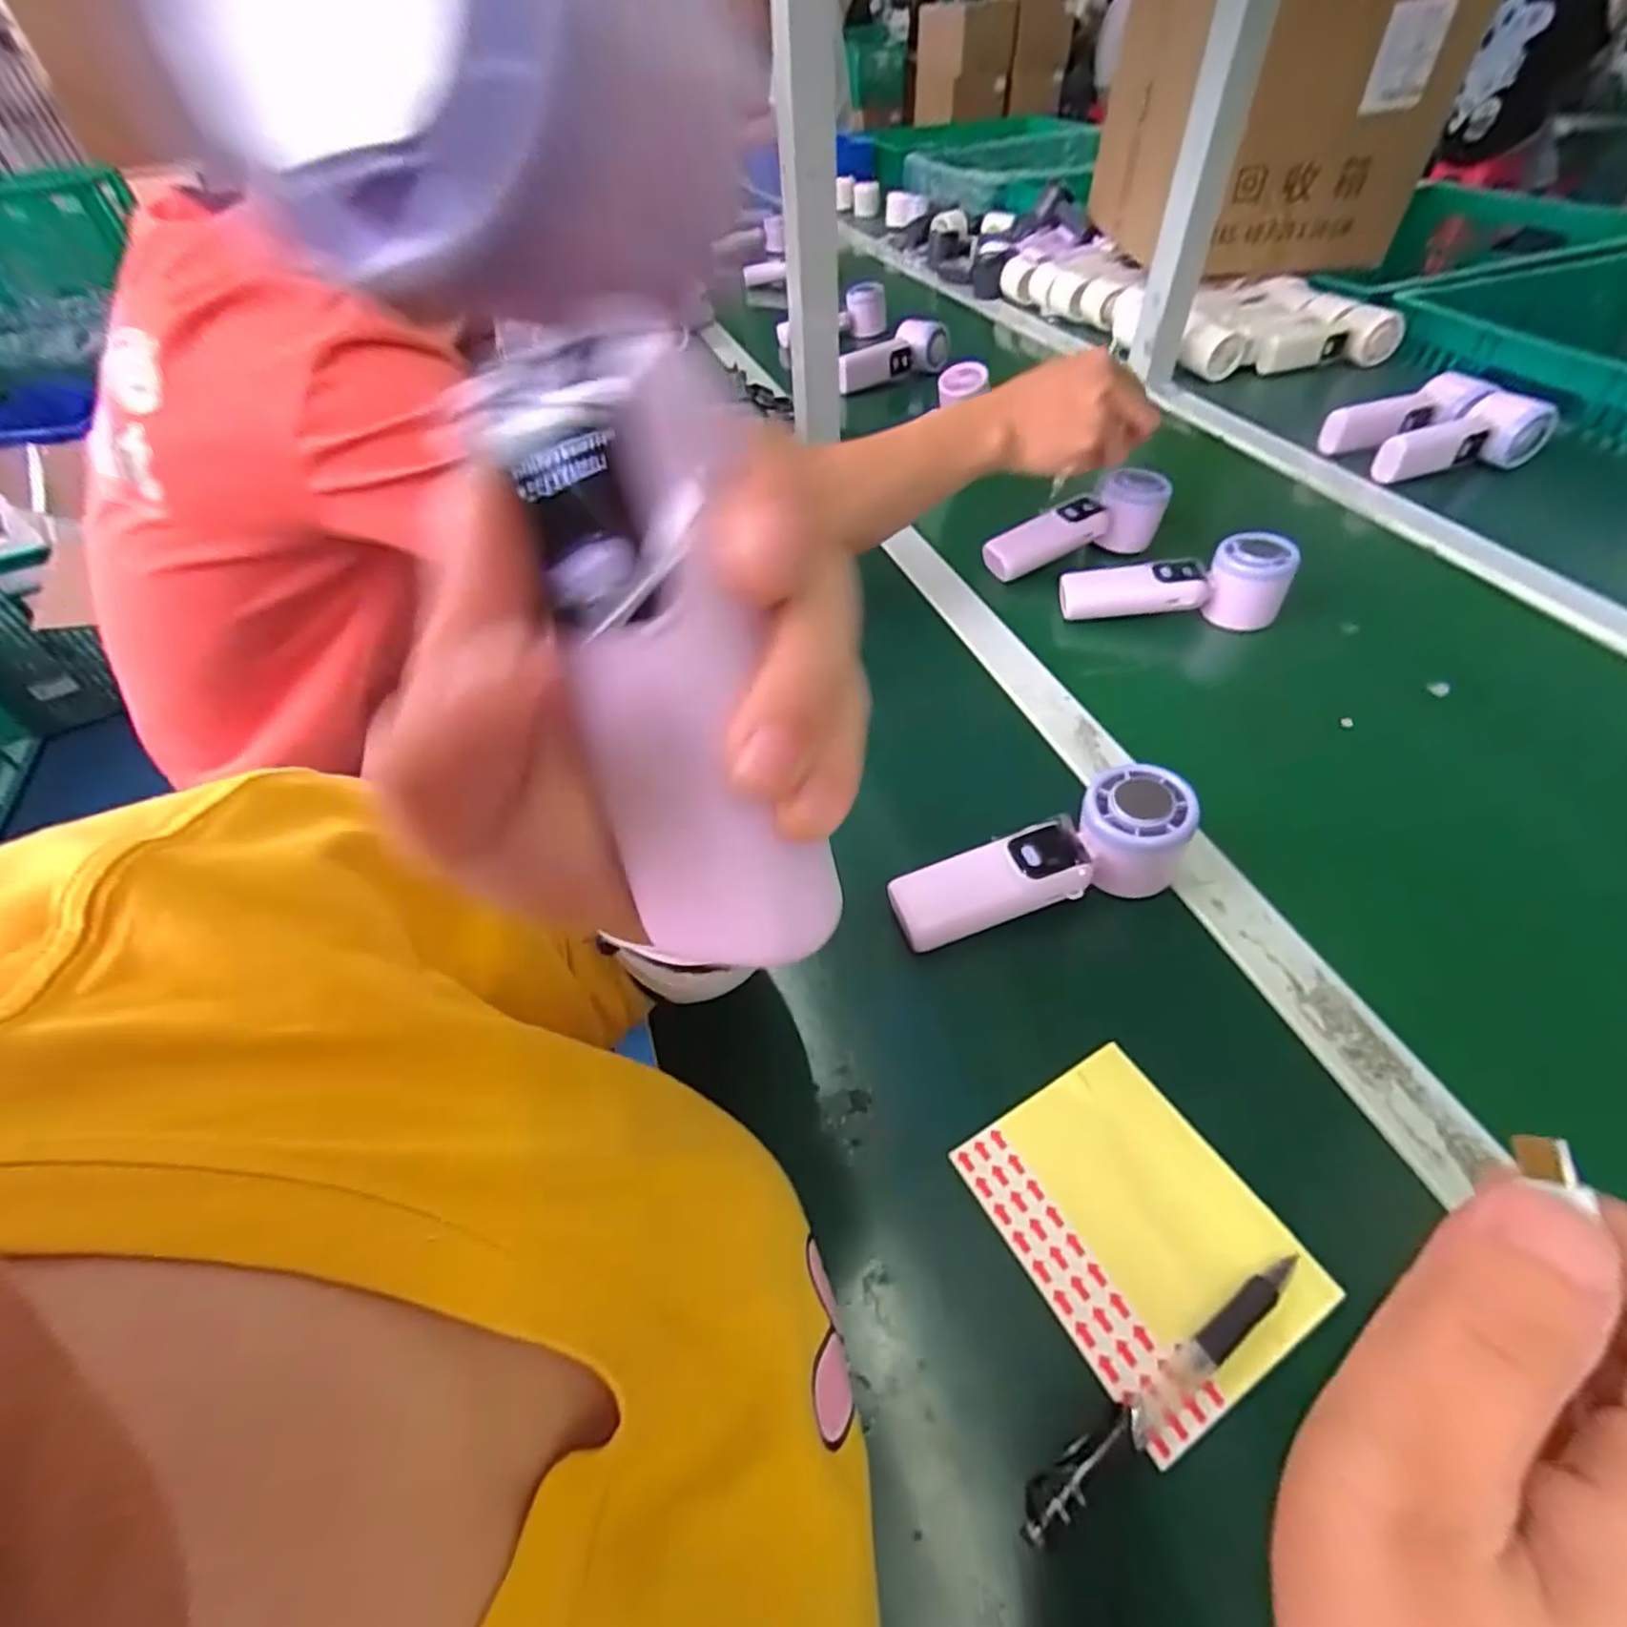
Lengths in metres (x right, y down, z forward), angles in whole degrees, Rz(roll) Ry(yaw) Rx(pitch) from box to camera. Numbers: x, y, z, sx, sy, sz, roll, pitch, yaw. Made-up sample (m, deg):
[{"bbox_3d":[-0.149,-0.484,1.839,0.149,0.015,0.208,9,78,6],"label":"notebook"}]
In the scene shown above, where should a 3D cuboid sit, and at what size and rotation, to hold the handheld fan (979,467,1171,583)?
[{"bbox_3d":[0.235,-0.250,0.645,0.165,0.056,0.049,-20,50,1],"label":"handheld fan"}]

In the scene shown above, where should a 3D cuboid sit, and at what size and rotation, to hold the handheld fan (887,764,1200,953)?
[{"bbox_3d":[0.125,0.025,0.388,0.162,0.057,0.049,-16,51,-12],"label":"handheld fan"}]

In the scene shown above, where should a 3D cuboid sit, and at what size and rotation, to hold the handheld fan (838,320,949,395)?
[{"bbox_3d":[0.106,-0.625,0.974,0.174,0.061,0.062,-33,56,-24],"label":"handheld fan"}]

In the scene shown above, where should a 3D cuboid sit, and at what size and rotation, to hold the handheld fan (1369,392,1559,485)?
[{"bbox_3d":[0.639,-0.360,0.710,0.170,0.067,0.060,-20,51,-16],"label":"handheld fan"}]

